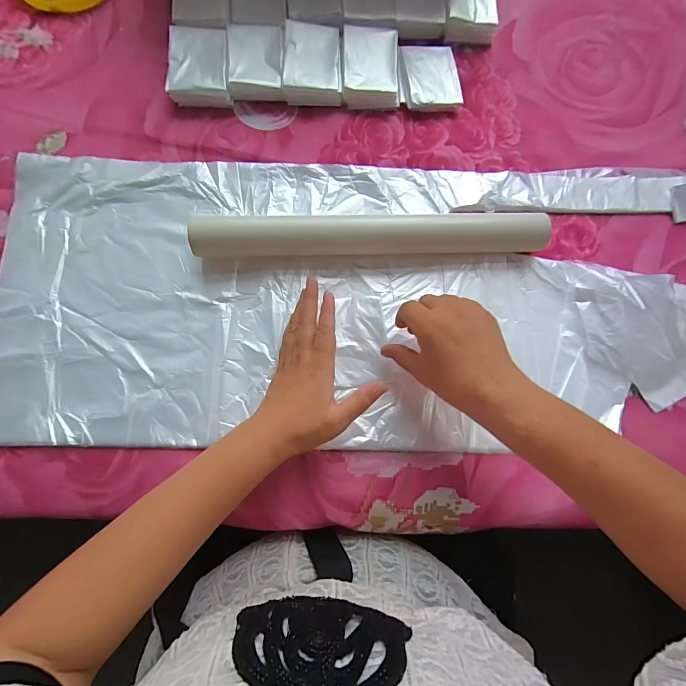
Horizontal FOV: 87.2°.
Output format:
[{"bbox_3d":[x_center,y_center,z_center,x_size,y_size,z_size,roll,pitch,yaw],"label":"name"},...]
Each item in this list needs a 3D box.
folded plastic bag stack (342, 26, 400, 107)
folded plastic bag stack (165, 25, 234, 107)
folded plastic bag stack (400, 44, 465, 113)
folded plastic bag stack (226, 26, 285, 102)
[{"bbox_3d":[0.033,-0.327,0.426,0.064,0.022,0.095,0,80,-3],"label":"folded plastic bag stack"},{"bbox_3d":[-0.165,-0.320,0.419,0.066,0.028,0.086,1,80,-3],"label":"folded plastic bag stack"},{"bbox_3d":[0.103,-0.317,0.431,0.071,0.017,0.079,-3,81,-3],"label":"folded plastic bag stack"},{"bbox_3d":[-0.101,-0.327,0.423,0.061,0.025,0.084,-2,81,-3],"label":"folded plastic bag stack"}]

